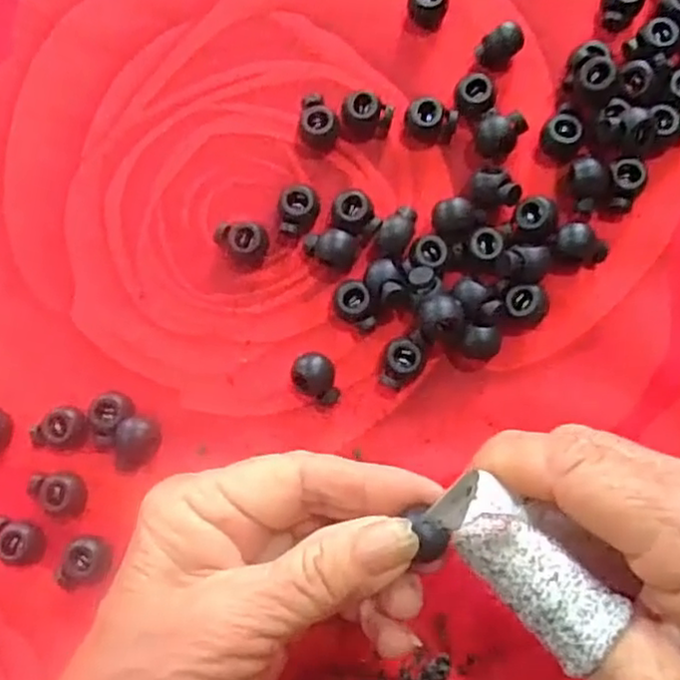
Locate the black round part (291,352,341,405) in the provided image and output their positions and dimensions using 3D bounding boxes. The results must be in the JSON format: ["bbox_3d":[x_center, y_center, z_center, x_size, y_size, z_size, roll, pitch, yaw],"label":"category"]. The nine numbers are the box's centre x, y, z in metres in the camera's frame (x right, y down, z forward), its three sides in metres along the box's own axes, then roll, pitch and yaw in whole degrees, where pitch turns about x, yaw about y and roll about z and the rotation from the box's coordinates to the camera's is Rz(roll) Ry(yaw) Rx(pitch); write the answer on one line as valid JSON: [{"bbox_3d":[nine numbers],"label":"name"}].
[{"bbox_3d":[-0.009,0.014,0.251,0.014,0.013,0.019,-14,81,0],"label":"black round part"}]

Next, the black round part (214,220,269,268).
[{"bbox_3d":[-0.036,-0.036,0.259,0.018,0.012,0.013,8,81,3],"label":"black round part"}]

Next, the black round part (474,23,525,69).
[{"bbox_3d":[0.060,-0.110,0.263,0.016,0.011,0.011,-33,82,-3],"label":"black round part"}]

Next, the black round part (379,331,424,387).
[{"bbox_3d":[0.023,0.007,0.250,0.012,0.013,0.020,17,82,4],"label":"black round part"}]

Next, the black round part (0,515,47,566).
[{"bbox_3d":[-0.114,0.071,0.246,0.017,0.010,0.013,18,82,5],"label":"black round part"}]

